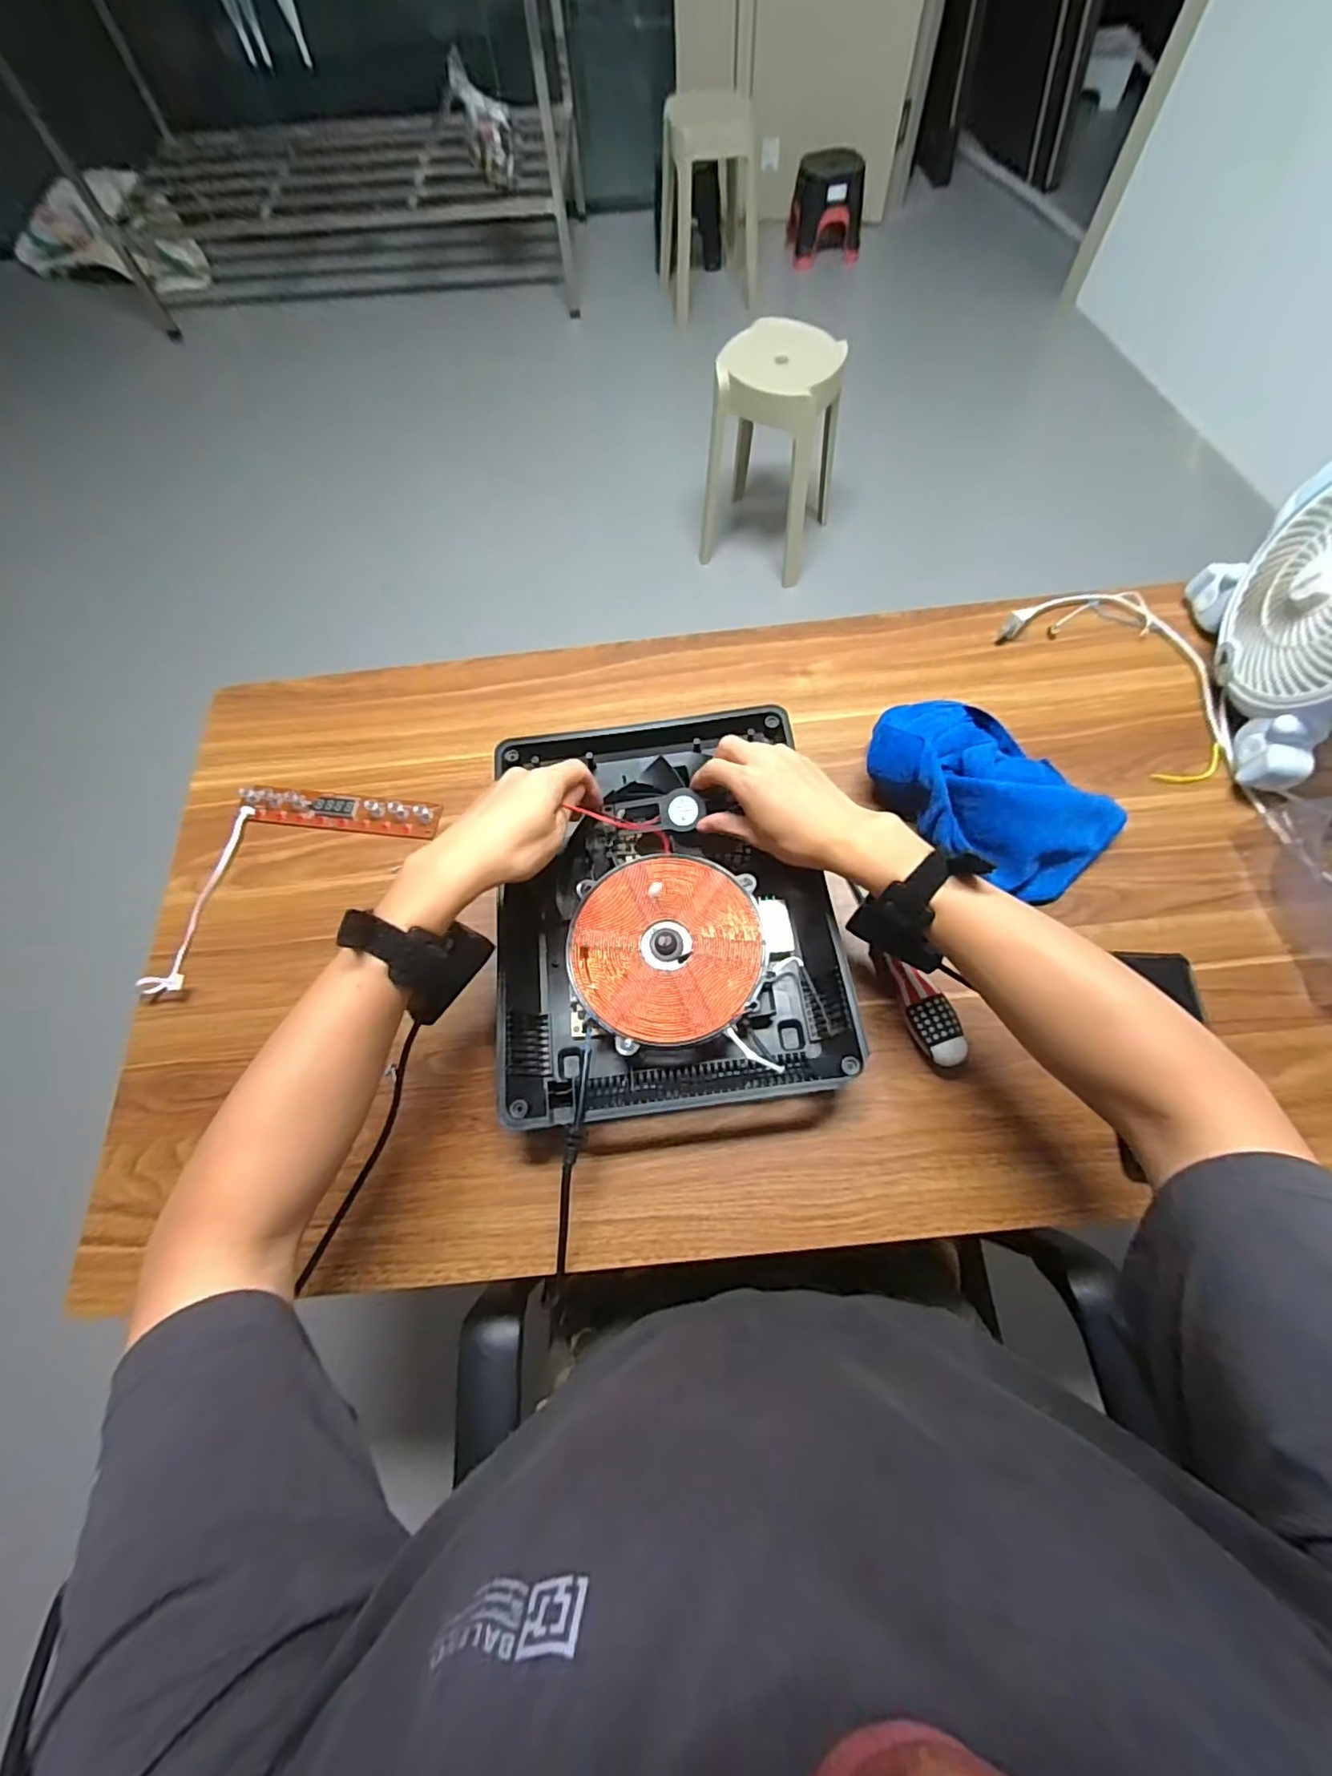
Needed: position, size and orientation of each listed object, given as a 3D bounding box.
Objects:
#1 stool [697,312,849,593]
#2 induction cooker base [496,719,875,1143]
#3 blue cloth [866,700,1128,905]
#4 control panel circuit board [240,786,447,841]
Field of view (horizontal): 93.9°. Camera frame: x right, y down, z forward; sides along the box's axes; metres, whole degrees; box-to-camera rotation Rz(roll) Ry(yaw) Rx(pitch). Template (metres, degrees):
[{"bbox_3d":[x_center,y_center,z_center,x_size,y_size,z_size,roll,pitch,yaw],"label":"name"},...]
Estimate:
[{"bbox_3d":[0.262,-1.081,1.559,0.291,0.442,0.284,19,70,11],"label":"stool"},{"bbox_3d":[-0.004,0.008,0.529,0.264,0.056,0.334,-7,67,0],"label":"induction cooker base"},{"bbox_3d":[0.287,-0.091,0.551,0.140,0.084,0.207,-39,71,-12],"label":"blue cloth"},{"bbox_3d":[-0.326,-0.078,0.623,0.201,0.017,0.037,6,68,5],"label":"control panel circuit board"}]

